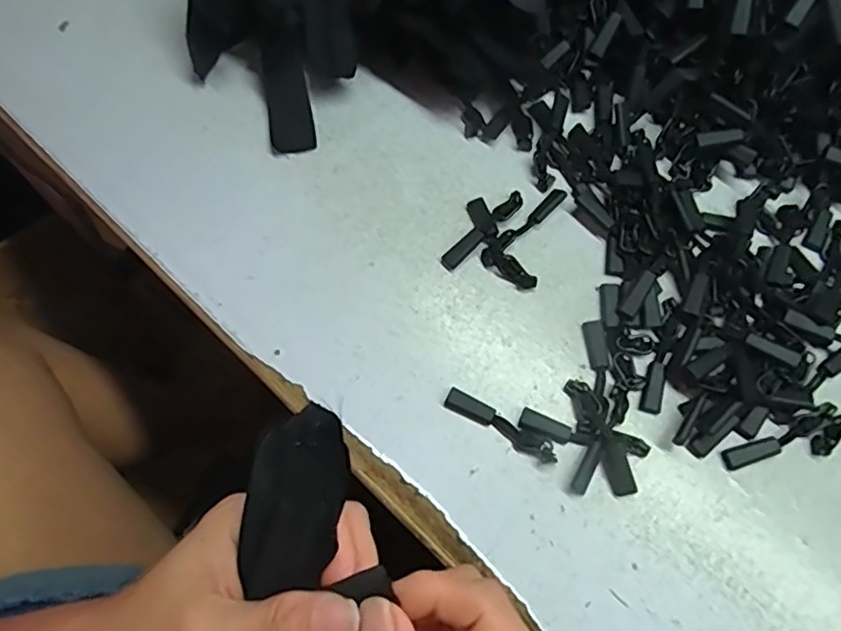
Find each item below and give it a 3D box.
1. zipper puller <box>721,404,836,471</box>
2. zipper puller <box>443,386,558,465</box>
[{"bbox_3d":[0.165,0.055,0.276,0.058,0.004,0.010,-22,70,-7],"label":"zipper puller"},{"bbox_3d":[0.037,0.051,0.282,0.056,0.005,0.010,30,73,12],"label":"zipper puller"}]

